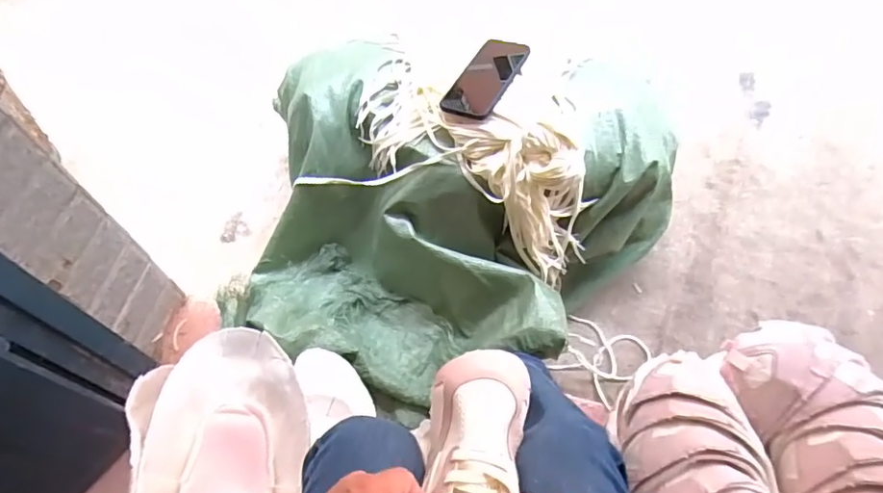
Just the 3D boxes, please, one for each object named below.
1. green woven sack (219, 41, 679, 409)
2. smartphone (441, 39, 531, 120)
[{"bbox_3d":[0.012,-0.024,0.875,0.688,0.270,0.519,11,60,8],"label":"green woven sack"},{"bbox_3d":[0.071,-0.261,0.843,0.081,0.014,0.153,26,71,22],"label":"smartphone"}]

